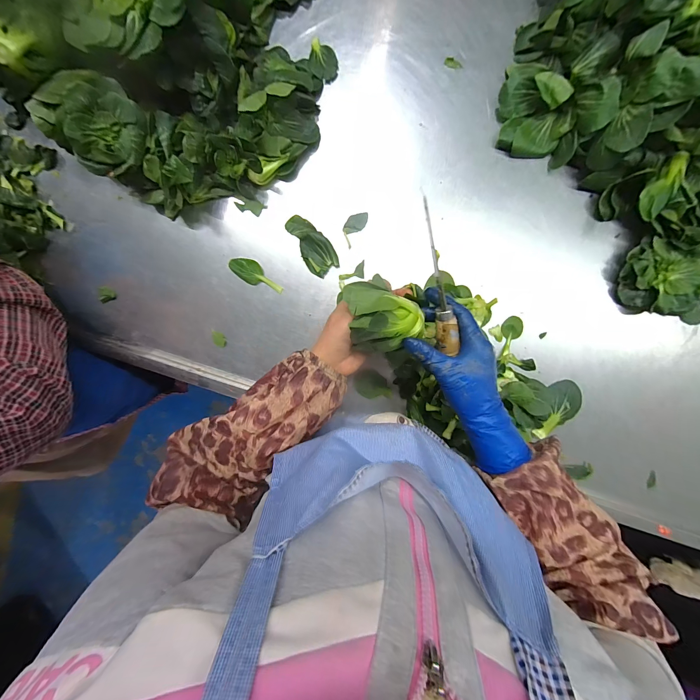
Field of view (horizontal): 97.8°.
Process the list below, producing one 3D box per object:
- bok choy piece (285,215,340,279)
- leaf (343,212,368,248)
[{"bbox_3d":[-0.057,-0.157,0.455,0.045,0.014,0.094,-35,90,6],"label":"bok choy piece"},{"bbox_3d":[0.006,-0.181,0.450,0.026,0.009,0.051,39,96,2],"label":"leaf"}]

